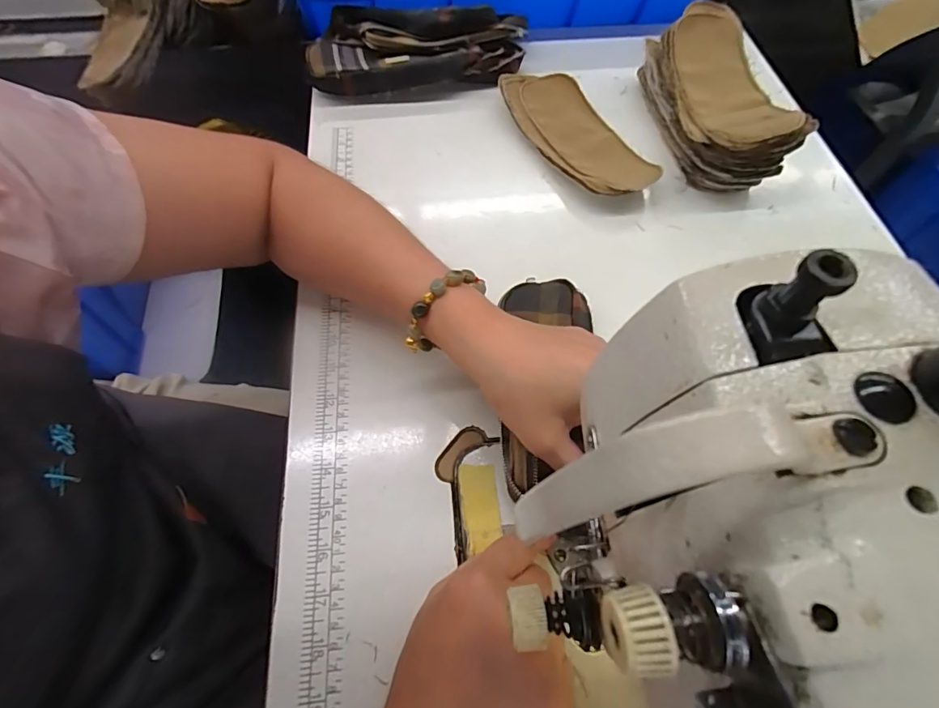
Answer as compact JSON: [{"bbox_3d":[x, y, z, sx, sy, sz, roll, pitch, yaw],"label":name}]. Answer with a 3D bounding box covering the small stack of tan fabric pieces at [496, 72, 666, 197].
[{"bbox_3d":[0.109,-0.225,0.459,0.087,0.022,0.194,-29,66,-15],"label":"small stack of tan fabric pieces"}]

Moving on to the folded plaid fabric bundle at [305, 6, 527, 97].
[{"bbox_3d":[-0.055,-0.330,0.496,0.229,0.051,0.101,1,62,0],"label":"folded plaid fabric bundle"}]

